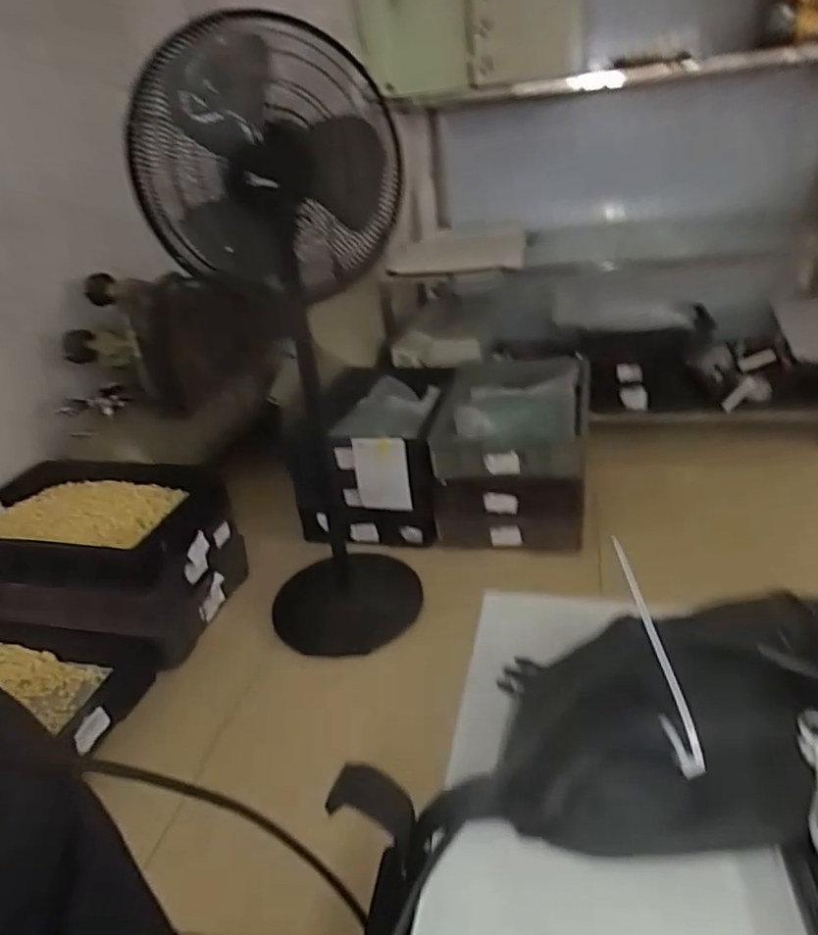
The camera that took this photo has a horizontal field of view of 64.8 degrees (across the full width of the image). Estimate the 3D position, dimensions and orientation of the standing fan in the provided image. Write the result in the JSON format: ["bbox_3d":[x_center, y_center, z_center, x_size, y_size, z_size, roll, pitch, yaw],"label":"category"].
[{"bbox_3d":[-0.208,-0.143,1.285,0.381,1.193,0.320,-21,31,-25],"label":"standing fan"}]

